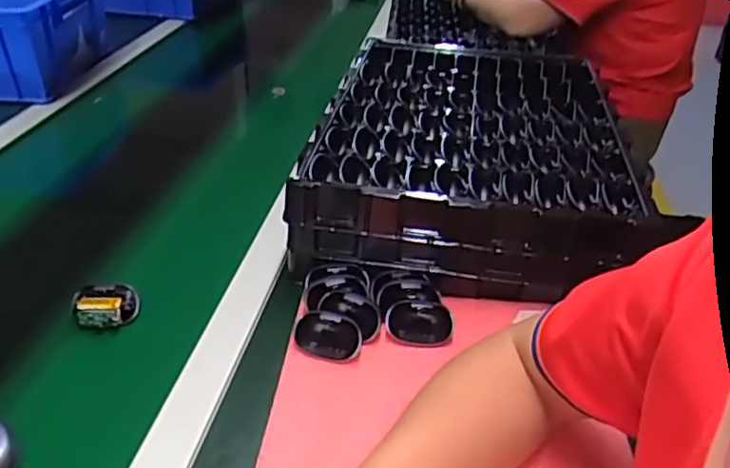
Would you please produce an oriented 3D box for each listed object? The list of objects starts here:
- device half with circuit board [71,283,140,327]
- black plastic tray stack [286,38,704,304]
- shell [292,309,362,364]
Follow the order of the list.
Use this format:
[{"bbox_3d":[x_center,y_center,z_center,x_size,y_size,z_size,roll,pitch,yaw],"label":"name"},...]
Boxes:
[{"bbox_3d":[-0.241,0.069,0.603,0.058,0.032,0.032,-4,33,-8],"label":"device half with circuit board"},{"bbox_3d":[0.124,-0.114,0.807,0.334,0.091,0.482,5,33,6],"label":"black plastic tray stack"},{"bbox_3d":[-0.032,0.087,0.559,0.057,0.039,0.017,6,-7,16],"label":"shell"}]

